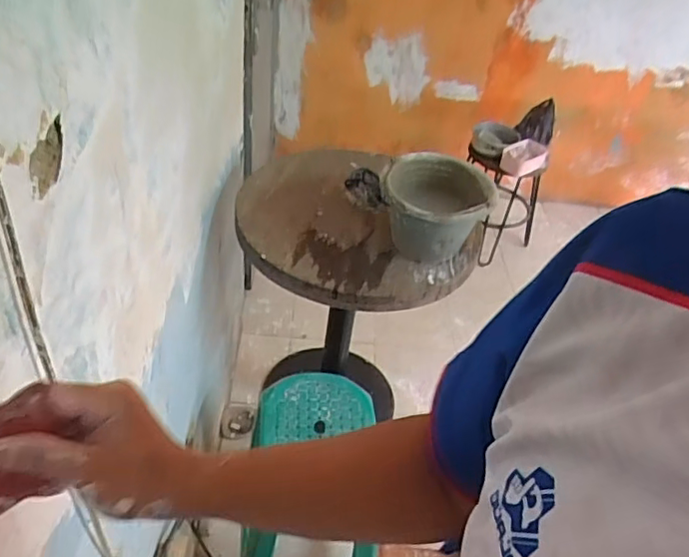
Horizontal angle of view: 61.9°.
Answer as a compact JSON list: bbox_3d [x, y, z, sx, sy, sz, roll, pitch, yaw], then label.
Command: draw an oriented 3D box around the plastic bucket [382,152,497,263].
[{"bbox_3d":[0.199,-0.159,1.276,0.221,0.166,0.239,4,41,-4],"label":"plastic bucket"}]

